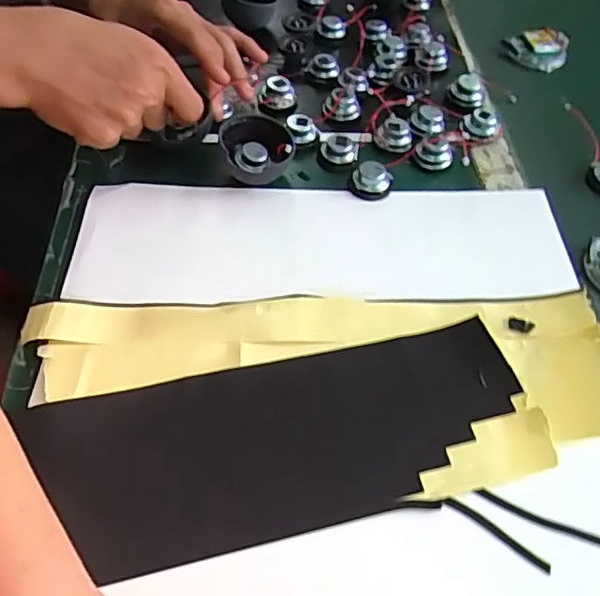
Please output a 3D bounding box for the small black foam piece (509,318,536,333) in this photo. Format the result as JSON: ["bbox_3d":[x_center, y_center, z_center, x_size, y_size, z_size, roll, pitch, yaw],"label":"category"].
[{"bbox_3d":[0.154,0.019,0.388,0.017,0.004,0.010,15,54,8],"label":"small black foam piece"}]

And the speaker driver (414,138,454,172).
[{"bbox_3d":[0.117,-0.125,0.485,0.031,0.013,0.029,17,54,9],"label":"speaker driver"}]

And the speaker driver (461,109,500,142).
[{"bbox_3d":[0.163,-0.156,0.506,0.030,0.015,0.025,30,57,18],"label":"speaker driver"}]

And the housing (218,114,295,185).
[{"bbox_3d":[-0.036,-0.120,0.461,0.059,0.037,0.057,-3,54,-6],"label":"housing"}]

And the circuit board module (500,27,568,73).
[{"bbox_3d":[0.267,-0.276,0.623,0.063,0.021,0.053,-23,58,-19],"label":"circuit board module"}]

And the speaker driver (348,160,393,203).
[{"bbox_3d":[0.058,-0.096,0.461,0.034,0.018,0.027,9,53,3],"label":"speaker driver"}]

